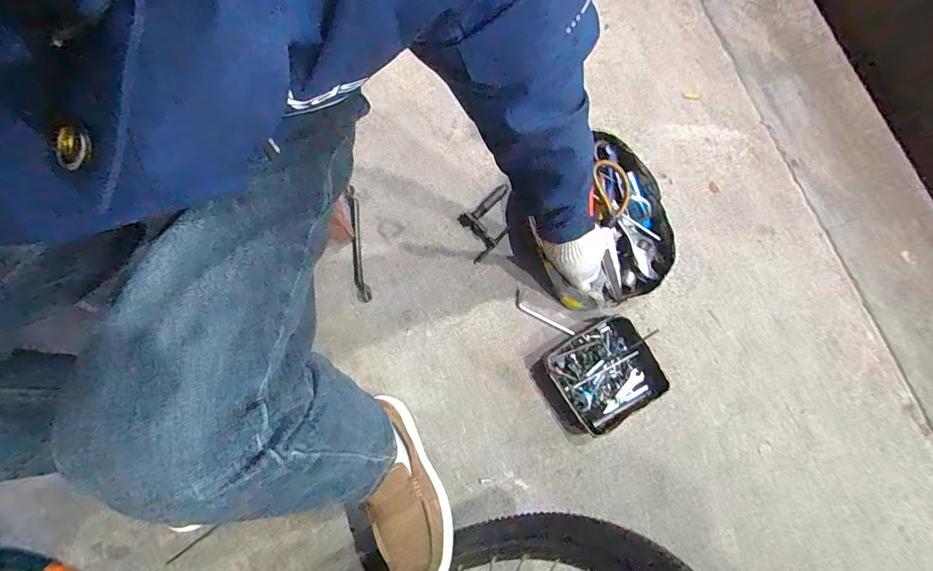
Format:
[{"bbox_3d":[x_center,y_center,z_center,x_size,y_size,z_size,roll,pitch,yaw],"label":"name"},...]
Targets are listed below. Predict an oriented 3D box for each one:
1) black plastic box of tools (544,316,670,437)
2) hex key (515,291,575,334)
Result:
[{"bbox_3d":[0.229,0.147,0.730,0.164,0.040,0.156,-32,78,-5],"label":"black plastic box of tools"},{"bbox_3d":[0.131,0.053,0.760,0.118,0.008,0.024,36,80,9],"label":"hex key"}]

